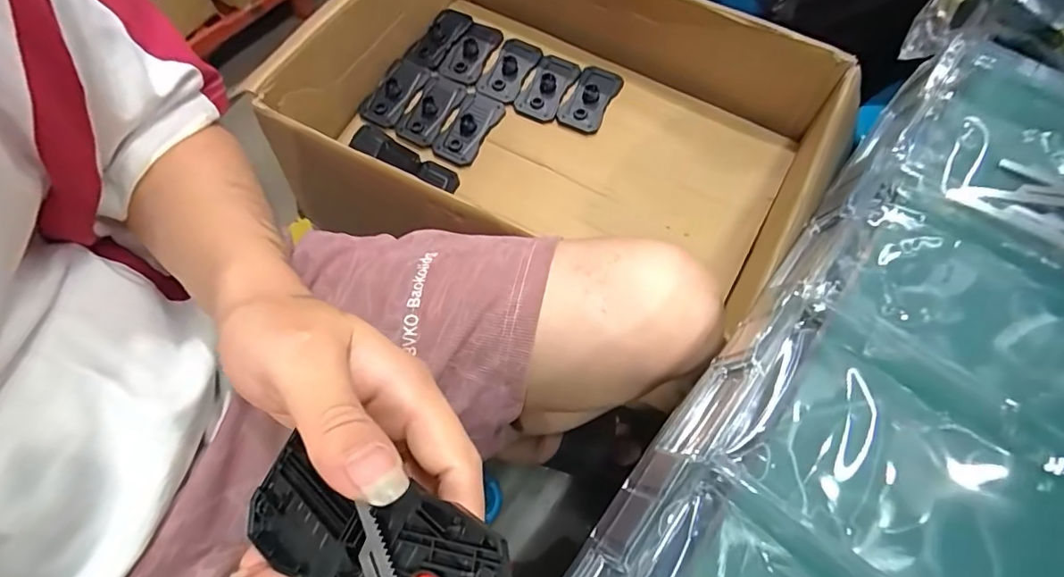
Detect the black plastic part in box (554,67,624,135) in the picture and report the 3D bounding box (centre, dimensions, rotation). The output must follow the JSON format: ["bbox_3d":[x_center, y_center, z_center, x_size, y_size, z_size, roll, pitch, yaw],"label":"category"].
[{"bbox_3d":[0.081,-0.264,0.696,0.058,0.023,0.108,26,69,12],"label":"black plastic part in box"}]

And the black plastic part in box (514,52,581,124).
[{"bbox_3d":[0.021,-0.284,0.700,0.063,0.024,0.107,21,68,10],"label":"black plastic part in box"}]

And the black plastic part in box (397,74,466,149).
[{"bbox_3d":[-0.140,-0.245,0.699,0.059,0.024,0.114,20,68,9],"label":"black plastic part in box"}]

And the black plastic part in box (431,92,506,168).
[{"bbox_3d":[-0.087,-0.221,0.680,0.060,0.018,0.110,28,70,12],"label":"black plastic part in box"}]

